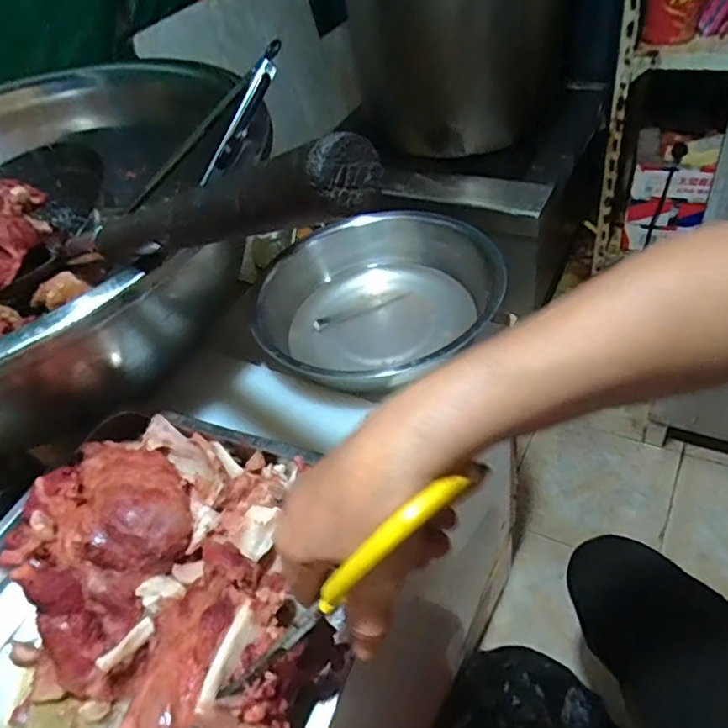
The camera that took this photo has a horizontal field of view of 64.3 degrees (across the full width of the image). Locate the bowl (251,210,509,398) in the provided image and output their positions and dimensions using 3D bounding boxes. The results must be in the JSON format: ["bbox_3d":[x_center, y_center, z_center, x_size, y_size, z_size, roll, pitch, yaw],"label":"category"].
[{"bbox_3d":[0.027,-0.068,0.670,0.245,0.085,0.278,13,52,23],"label":"bowl"}]

